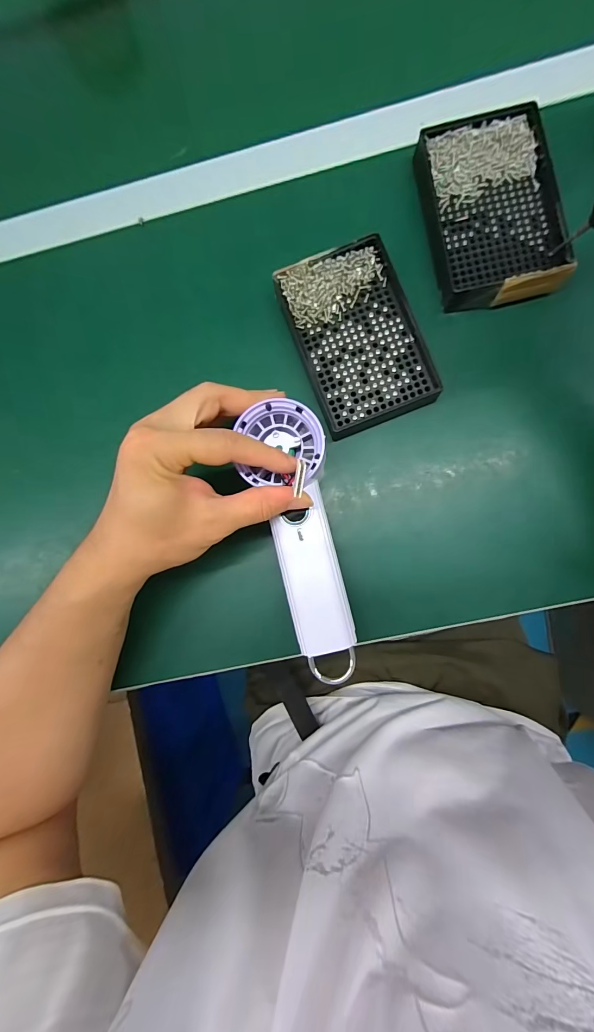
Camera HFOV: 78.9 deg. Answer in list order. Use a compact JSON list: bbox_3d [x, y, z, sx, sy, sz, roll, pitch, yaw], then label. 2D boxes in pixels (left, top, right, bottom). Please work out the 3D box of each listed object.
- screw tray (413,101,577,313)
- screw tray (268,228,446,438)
[{"bbox_3d":[0.148,-0.237,0.277,0.092,0.021,0.144,-10,86,5],"label":"screw tray"},{"bbox_3d":[0.047,-0.140,0.284,0.089,0.014,0.137,-21,85,4],"label":"screw tray"}]

